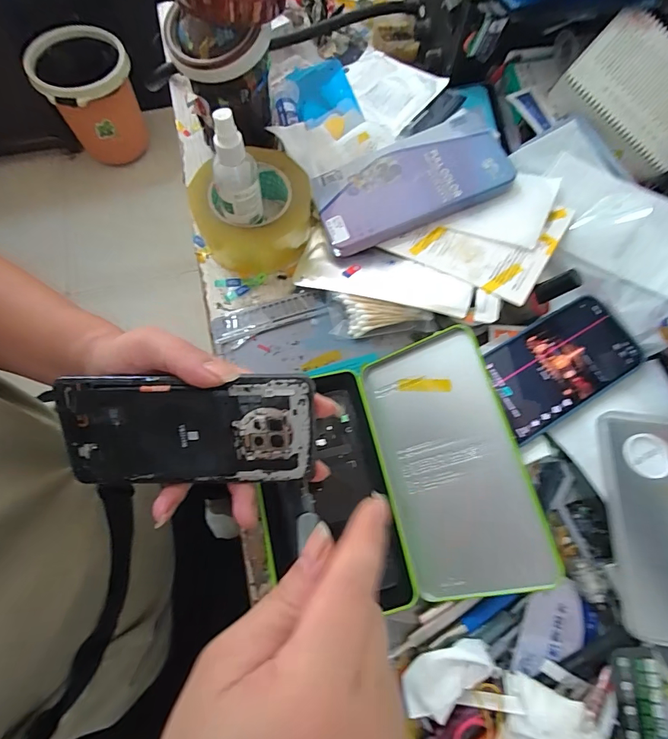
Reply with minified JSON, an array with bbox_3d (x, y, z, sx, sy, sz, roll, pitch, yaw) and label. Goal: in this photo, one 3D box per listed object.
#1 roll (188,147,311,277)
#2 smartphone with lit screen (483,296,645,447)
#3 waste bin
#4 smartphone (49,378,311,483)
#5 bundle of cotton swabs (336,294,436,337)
[{"bbox_3d":[-0.077,-0.161,0.413,0.118,0.049,0.109,1,69,-2],"label":"roll"},{"bbox_3d":[0.199,-0.005,0.362,0.139,0.010,0.078,-28,73,-12],"label":"smartphone with lit screen"},{"bbox_3d":[-0.727,-0.814,1.280,0.262,0.287,0.244,-23,72,-11],"label":"waste bin"},{"bbox_3d":[-0.093,0.041,0.259,0.155,0.006,0.071,0,109,-1],"label":"smartphone"},{"bbox_3d":[0.044,-0.046,0.385,0.089,0.020,0.033,13,69,2],"label":"bundle of cotton swabs"}]

